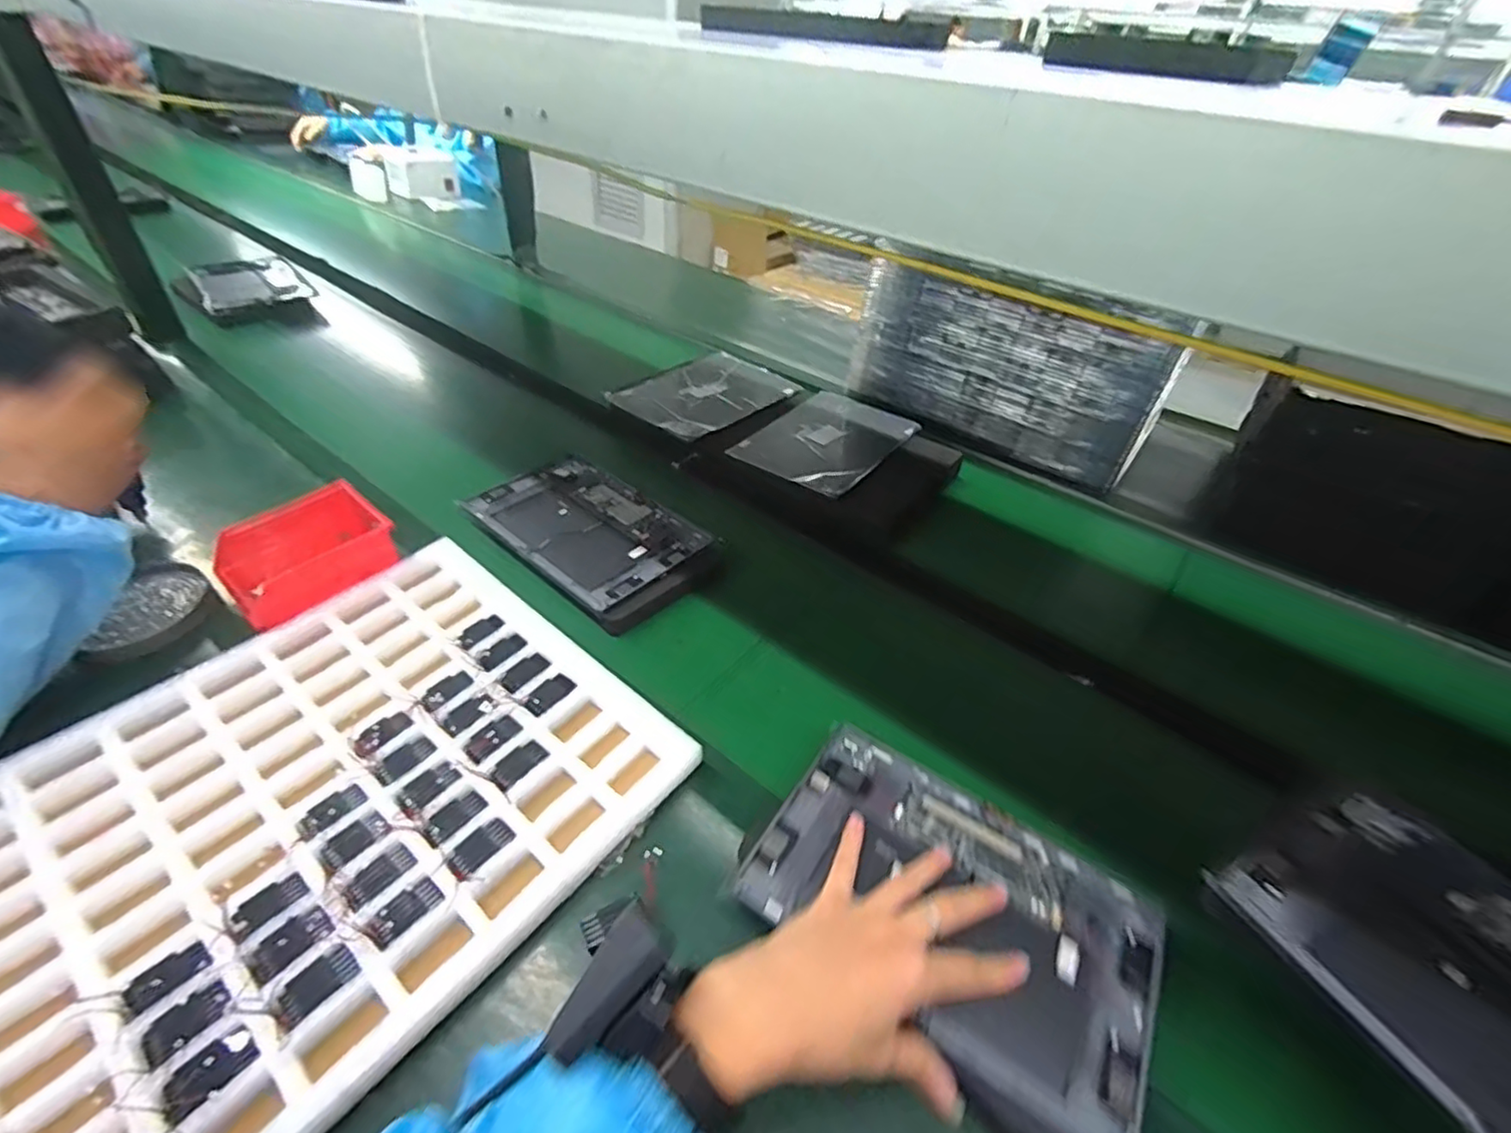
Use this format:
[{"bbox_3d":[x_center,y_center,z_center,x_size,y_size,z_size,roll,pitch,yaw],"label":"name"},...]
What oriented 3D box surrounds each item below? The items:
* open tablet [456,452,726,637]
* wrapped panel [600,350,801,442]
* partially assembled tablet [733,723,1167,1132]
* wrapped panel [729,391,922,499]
[{"bbox_3d":[-0.180,-0.041,0.709,0.273,0.016,0.165,33,48,29],"label":"open tablet"},{"bbox_3d":[-0.082,-0.265,0.958,0.187,0.027,0.269,28,46,25],"label":"wrapped panel"},{"bbox_3d":[0.131,0.221,0.426,0.248,0.011,0.165,26,45,23],"label":"partially assembled tablet"},{"bbox_3d":[0.101,-0.175,0.875,0.171,0.013,0.244,27,45,24],"label":"wrapped panel"}]

